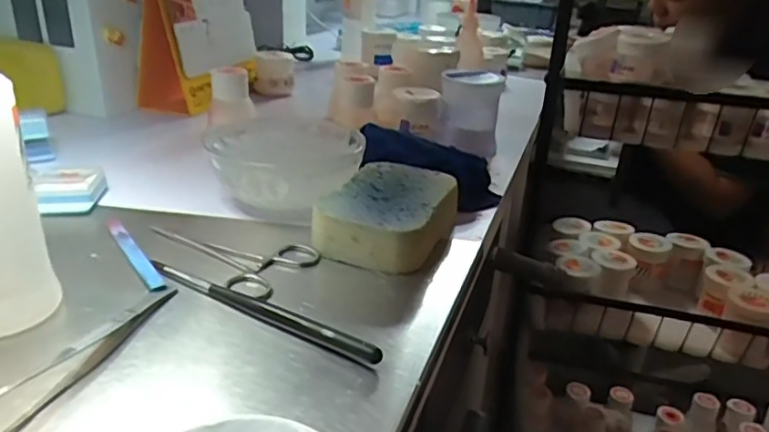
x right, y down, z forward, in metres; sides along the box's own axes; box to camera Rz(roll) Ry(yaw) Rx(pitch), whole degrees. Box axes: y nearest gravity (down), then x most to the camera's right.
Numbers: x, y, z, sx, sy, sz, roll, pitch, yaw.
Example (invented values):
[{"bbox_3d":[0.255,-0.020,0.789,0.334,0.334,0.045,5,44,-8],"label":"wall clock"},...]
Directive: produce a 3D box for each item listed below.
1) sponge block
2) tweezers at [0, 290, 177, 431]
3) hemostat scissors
[{"bbox_3d":[0.006,-0.001,0.429,0.075,0.035,0.113,13,26,19],"label":"sponge block"},{"bbox_3d":[-0.147,0.064,0.298,0.028,0.006,0.117,11,26,16],"label":"tweezers"},{"bbox_3d":[-0.100,0.020,0.401,0.115,0.004,0.065,21,30,33],"label":"hemostat scissors"}]

